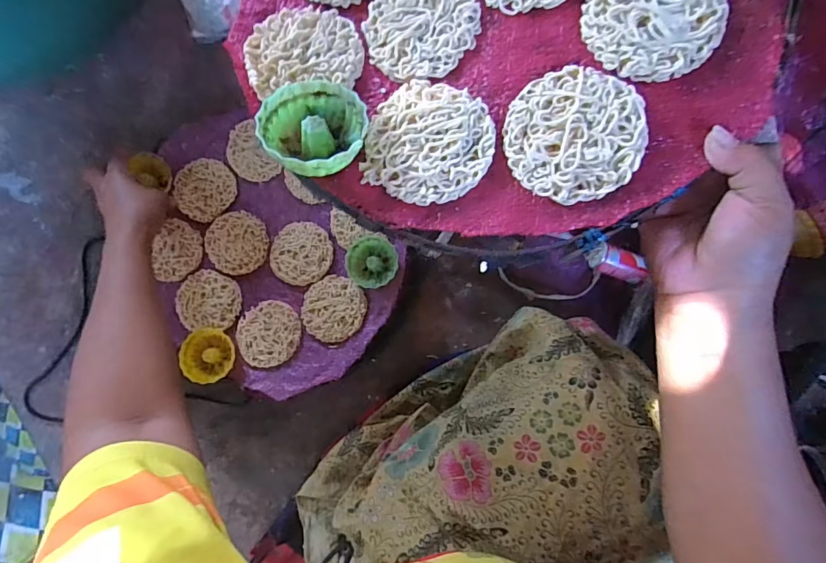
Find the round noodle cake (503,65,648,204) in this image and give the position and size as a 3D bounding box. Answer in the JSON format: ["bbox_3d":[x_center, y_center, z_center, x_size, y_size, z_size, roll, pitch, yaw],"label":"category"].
[{"bbox_3d":[0.090,-0.084,0.248,0.070,0.021,0.075,0,84,-1],"label":"round noodle cake"}]

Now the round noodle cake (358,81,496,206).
[{"bbox_3d":[0.010,-0.083,0.261,0.072,0.013,0.072,0,84,-1],"label":"round noodle cake"}]

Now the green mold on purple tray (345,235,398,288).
[{"bbox_3d":[-0.050,-0.024,0.533,0.060,0.022,0.063,0,84,-1],"label":"green mold on purple tray"}]

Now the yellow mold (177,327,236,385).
[{"bbox_3d":[-0.234,0.083,0.506,0.055,0.023,0.062,-20,84,-3],"label":"yellow mold"}]

